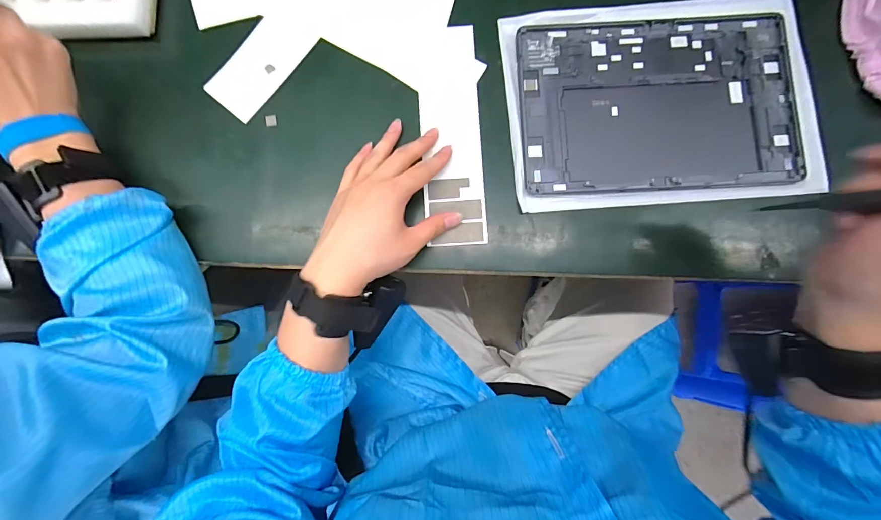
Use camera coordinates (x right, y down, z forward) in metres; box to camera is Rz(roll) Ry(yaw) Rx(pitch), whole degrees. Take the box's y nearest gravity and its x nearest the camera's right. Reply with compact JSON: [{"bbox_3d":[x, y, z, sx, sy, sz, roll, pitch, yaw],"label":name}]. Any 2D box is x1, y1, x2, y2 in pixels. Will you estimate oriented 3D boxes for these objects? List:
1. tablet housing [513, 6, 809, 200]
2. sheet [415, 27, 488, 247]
[{"bbox_3d":[0.206,-0.151,0.359,0.255,0.009,0.169,-4,82,2],"label":"tablet housing"},{"bbox_3d":[0.011,-0.124,0.370,0.059,0.004,0.219,-6,84,2],"label":"sheet"}]

